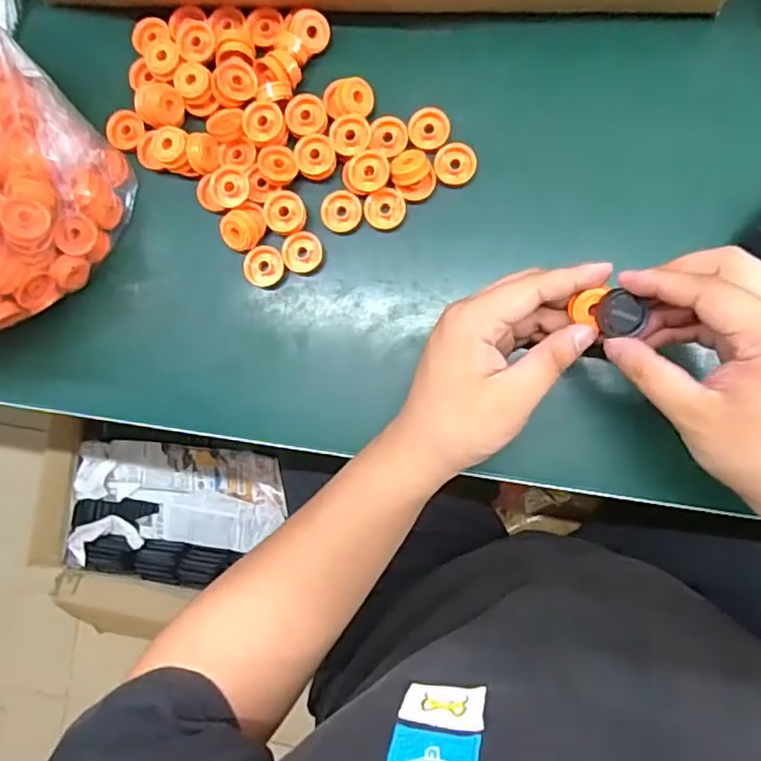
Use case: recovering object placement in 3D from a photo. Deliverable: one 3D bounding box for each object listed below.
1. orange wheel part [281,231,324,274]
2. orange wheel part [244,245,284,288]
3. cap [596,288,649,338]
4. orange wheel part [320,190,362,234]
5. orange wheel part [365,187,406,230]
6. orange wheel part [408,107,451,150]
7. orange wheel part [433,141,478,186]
[{"bbox_3d":[-0.051,-0.083,0.402,0.026,0.007,0.024,0,87,7],"label":"orange wheel part"},{"bbox_3d":[-0.076,-0.075,0.407,0.025,0.009,0.025,0,87,7],"label":"orange wheel part"},{"bbox_3d":[0.125,-0.035,0.321,0.024,0.009,0.023,0,87,7],"label":"cap"},{"bbox_3d":[-0.025,-0.109,0.398,0.026,0.004,0.026,1,87,7],"label":"orange wheel part"},{"bbox_3d":[0.003,-0.109,0.395,0.025,0.005,0.024,1,87,7],"label":"orange wheel part"},{"bbox_3d":[0.031,-0.160,0.396,0.026,0.006,0.025,0,87,7],"label":"orange wheel part"},{"bbox_3d":[0.048,-0.138,0.395,0.025,0.007,0.026,0,87,7],"label":"orange wheel part"}]

